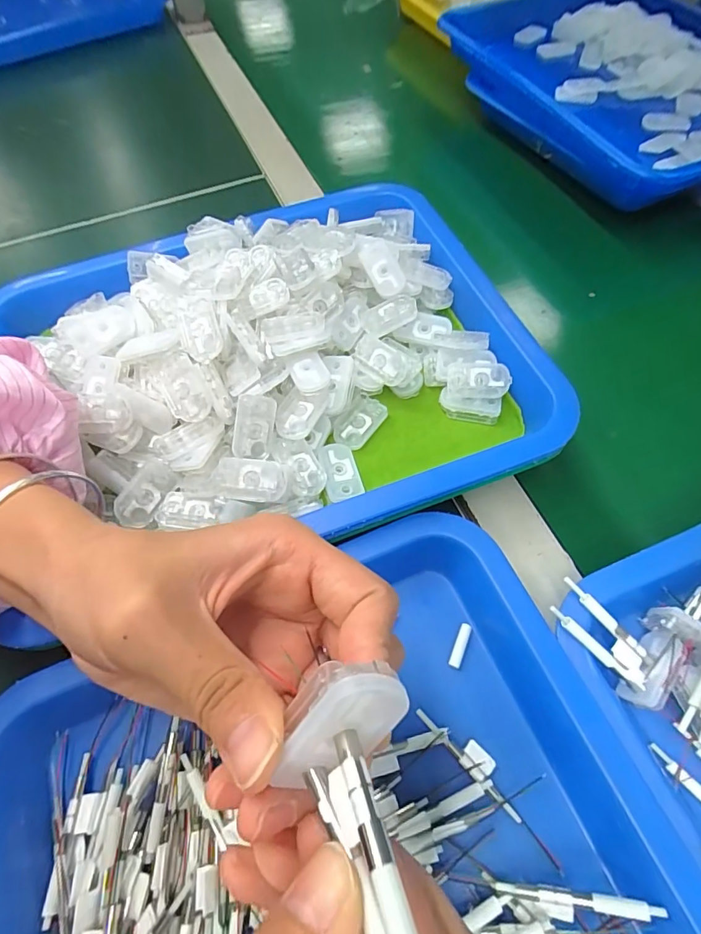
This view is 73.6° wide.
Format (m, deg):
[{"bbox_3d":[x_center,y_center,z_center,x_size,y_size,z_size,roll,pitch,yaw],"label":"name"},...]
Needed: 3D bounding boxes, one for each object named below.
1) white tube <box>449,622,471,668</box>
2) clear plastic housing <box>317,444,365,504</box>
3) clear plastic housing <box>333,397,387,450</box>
[{"bbox_3d":[0.056,0.091,0.240,0.006,0.004,0.023,22,64,13],"label":"white tube"},{"bbox_3d":[-0.006,0.002,0.271,0.021,0.007,0.036,-14,62,-6],"label":"clear plastic housing"},{"bbox_3d":[0.006,-0.027,0.288,0.020,0.007,0.036,33,67,18],"label":"clear plastic housing"}]

